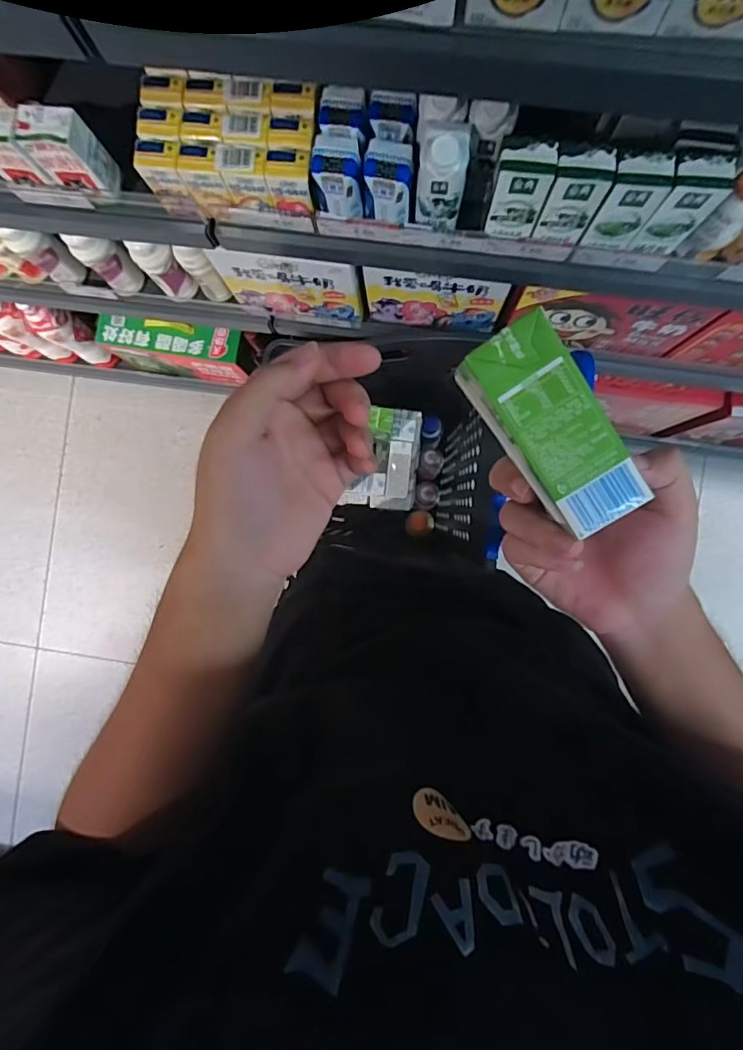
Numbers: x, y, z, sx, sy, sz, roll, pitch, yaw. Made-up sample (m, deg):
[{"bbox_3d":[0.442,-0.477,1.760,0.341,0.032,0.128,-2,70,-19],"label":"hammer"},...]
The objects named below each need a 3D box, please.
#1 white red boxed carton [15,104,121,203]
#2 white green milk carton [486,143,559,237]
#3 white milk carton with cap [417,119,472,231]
[{"bbox_3d":[-0.345,-0.426,0.583,0.070,0.084,0.046,7,90,4],"label":"white red boxed carton"},{"bbox_3d":[0.156,-0.348,0.532,0.056,0.094,0.035,10,91,4],"label":"white green milk carton"},{"bbox_3d":[0.076,-0.376,0.547,0.050,0.104,0.056,5,90,4],"label":"white milk carton with cap"}]

